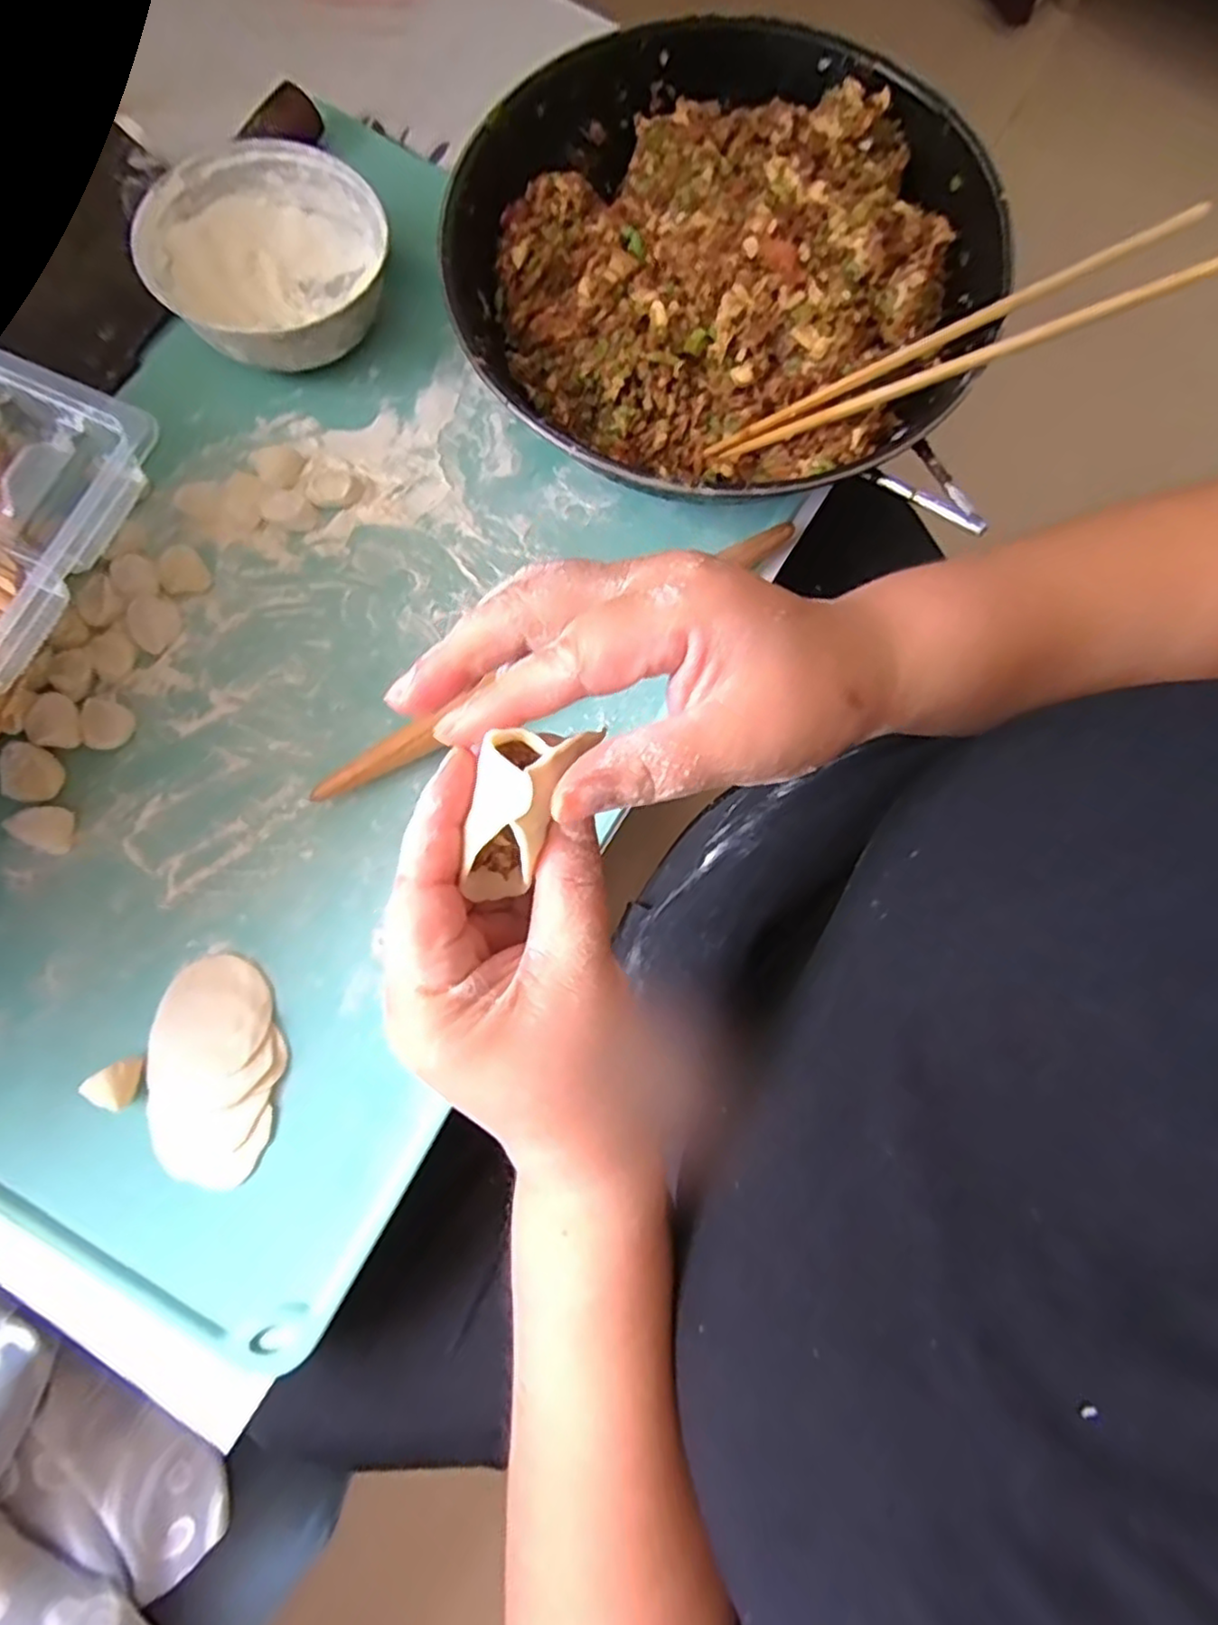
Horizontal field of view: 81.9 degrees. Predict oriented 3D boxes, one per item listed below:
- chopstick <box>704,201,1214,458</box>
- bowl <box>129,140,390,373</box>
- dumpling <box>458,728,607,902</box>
[{"bbox_3d":[0.177,-0.255,0.381,0.256,0.013,0.011,-20,78,15],"label":"chopstick"},{"bbox_3d":[-0.214,-0.349,0.450,0.141,0.049,0.145,0,77,-1],"label":"bowl"},{"bbox_3d":[-0.027,0.002,0.199,0.023,0.025,0.058,24,112,4],"label":"dumpling"}]

